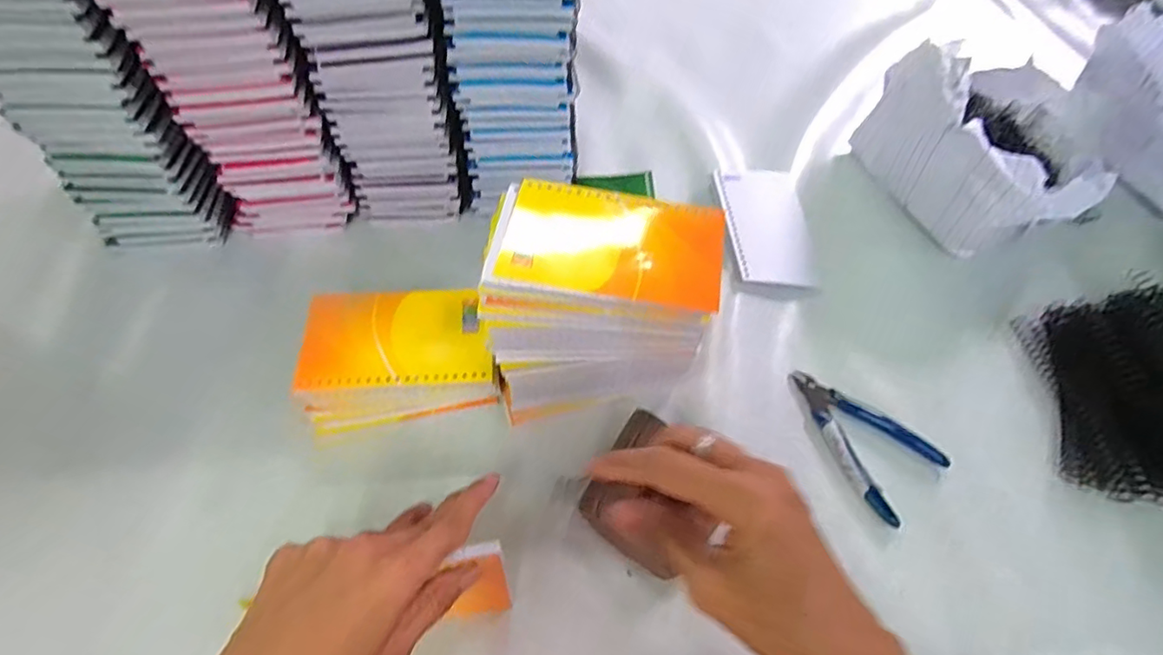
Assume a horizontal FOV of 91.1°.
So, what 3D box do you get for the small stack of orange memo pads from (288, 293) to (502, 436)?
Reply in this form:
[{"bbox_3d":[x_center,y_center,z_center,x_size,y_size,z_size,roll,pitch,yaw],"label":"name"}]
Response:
[{"bbox_3d":[-0.132,0.023,0.417,0.136,0.060,0.088,-6,56,-6],"label":"small stack of orange memo pads"}]

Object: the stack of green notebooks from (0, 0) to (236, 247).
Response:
[{"bbox_3d":[-0.361,-0.196,0.420,0.113,0.288,0.122,-11,58,-10],"label":"stack of green notebooks"}]

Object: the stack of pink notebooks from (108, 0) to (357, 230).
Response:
[{"bbox_3d":[-0.255,-0.212,0.435,0.105,0.292,0.123,-11,57,-10],"label":"stack of pink notebooks"}]

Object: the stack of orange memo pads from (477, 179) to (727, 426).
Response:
[{"bbox_3d":[0.010,-0.006,0.394,0.146,0.145,0.100,4,56,0],"label":"stack of orange memo pads"}]

